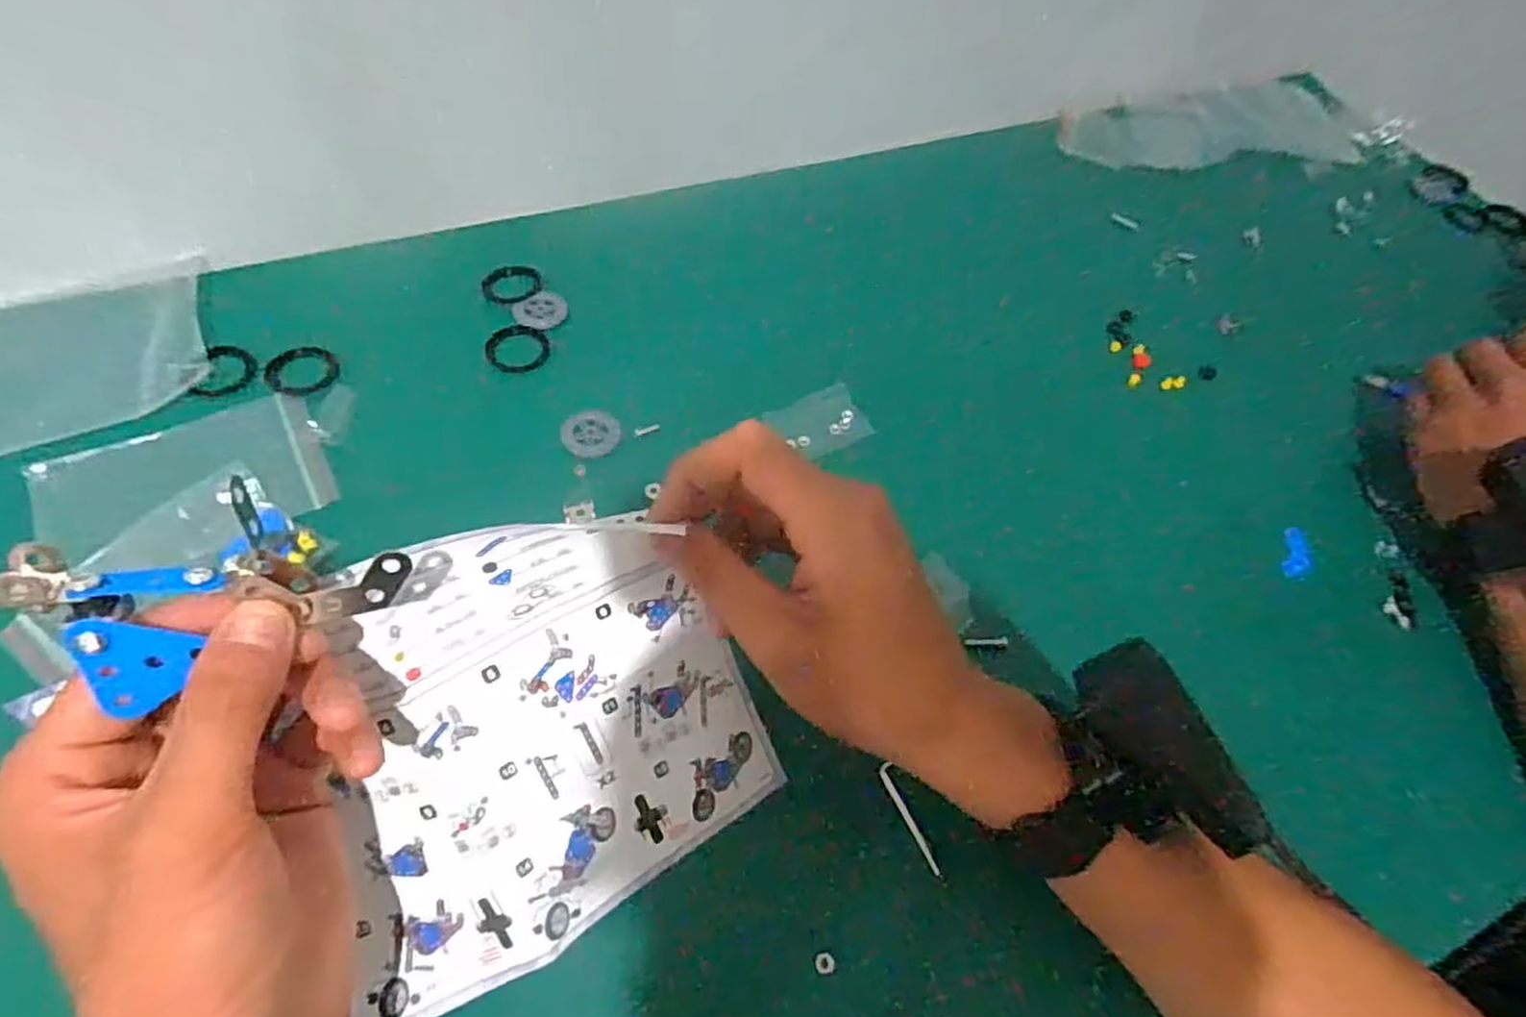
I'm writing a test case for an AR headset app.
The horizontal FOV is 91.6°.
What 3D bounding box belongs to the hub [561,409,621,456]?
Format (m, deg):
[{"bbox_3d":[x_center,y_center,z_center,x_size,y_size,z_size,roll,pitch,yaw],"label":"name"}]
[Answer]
[{"bbox_3d":[-0.099,-0.044,0.429,0.032,0.004,0.033,3,56,-5],"label":"hub"}]

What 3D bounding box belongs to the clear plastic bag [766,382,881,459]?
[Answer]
[{"bbox_3d":[0.035,-0.052,0.449,0.055,0.011,0.037,-24,84,-6],"label":"clear plastic bag"}]

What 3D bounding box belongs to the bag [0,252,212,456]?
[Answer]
[{"bbox_3d":[-0.408,-0.087,0.419,0.168,0.007,0.122,-25,63,-22],"label":"bag"}]

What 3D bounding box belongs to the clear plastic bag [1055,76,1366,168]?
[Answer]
[{"bbox_3d":[0.392,-0.330,0.634,0.262,0.028,0.120,-6,57,-11],"label":"clear plastic bag"}]

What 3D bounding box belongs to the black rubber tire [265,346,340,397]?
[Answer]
[{"bbox_3d":[-0.271,-0.081,0.437,0.039,0.004,0.038,3,56,-5],"label":"black rubber tire"}]

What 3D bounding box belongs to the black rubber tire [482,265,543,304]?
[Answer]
[{"bbox_3d":[-0.165,-0.150,0.491,0.036,0.004,0.039,3,56,-5],"label":"black rubber tire"}]

